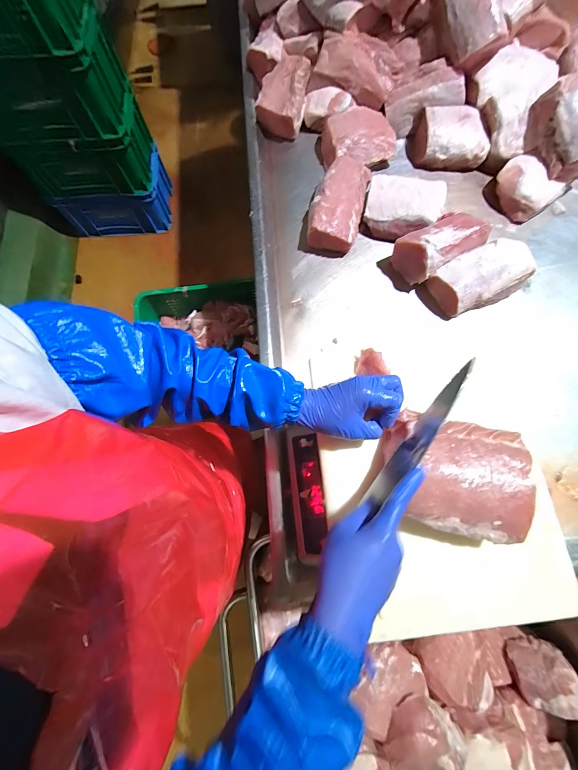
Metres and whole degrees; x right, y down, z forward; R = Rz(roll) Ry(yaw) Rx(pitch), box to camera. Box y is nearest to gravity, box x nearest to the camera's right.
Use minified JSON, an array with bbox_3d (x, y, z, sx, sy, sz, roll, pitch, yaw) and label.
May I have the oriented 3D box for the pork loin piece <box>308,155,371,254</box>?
[{"bbox_3d":[0.107,-0.392,0.658,0.107,0.063,0.208,13,76,4],"label":"pork loin piece"}]

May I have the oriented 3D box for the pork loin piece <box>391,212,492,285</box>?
[{"bbox_3d":[0.305,-0.284,0.618,0.167,0.085,0.095,-31,78,-7],"label":"pork loin piece"}]

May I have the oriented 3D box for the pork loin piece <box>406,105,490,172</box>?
[{"bbox_3d":[0.363,-0.558,0.690,0.155,0.069,0.103,6,76,2],"label":"pork loin piece"}]

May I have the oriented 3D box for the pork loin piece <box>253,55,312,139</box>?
[{"bbox_3d":[-0.014,-0.679,0.721,0.112,0.080,0.160,8,76,3],"label":"pork loin piece"}]

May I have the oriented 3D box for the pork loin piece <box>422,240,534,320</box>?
[{"bbox_3d":[0.379,-0.212,0.607,0.187,0.062,0.102,-23,77,-5],"label":"pork loin piece"}]

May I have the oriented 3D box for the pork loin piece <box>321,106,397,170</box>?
[{"bbox_3d":[0.158,-0.559,0.698,0.169,0.060,0.130,-21,77,-4],"label":"pork loin piece"}]

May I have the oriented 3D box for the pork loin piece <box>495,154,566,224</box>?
[{"bbox_3d":[0.509,-0.427,0.659,0.092,0.060,0.123,-39,79,-8],"label":"pork loin piece"}]

